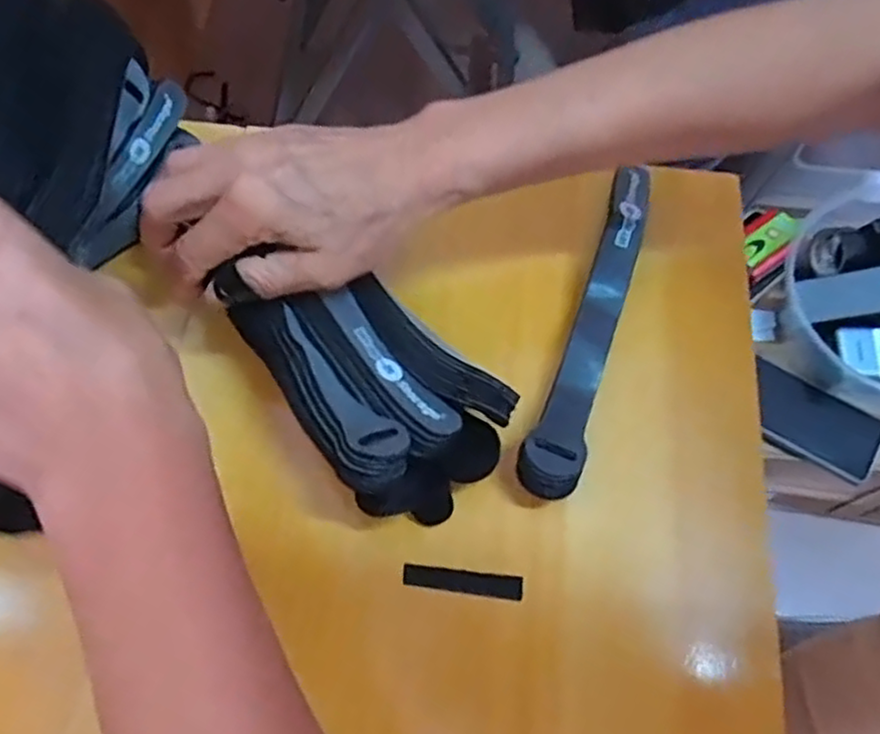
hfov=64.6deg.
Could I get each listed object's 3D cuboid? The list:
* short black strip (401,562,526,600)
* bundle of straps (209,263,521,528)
[{"bbox_3d":[0.010,0.097,0.316,0.053,0.004,0.010,7,66,1],"label":"short black strip"},{"bbox_3d":[-0.035,0.005,0.311,0.130,0.037,0.076,41,71,15],"label":"bundle of straps"}]

